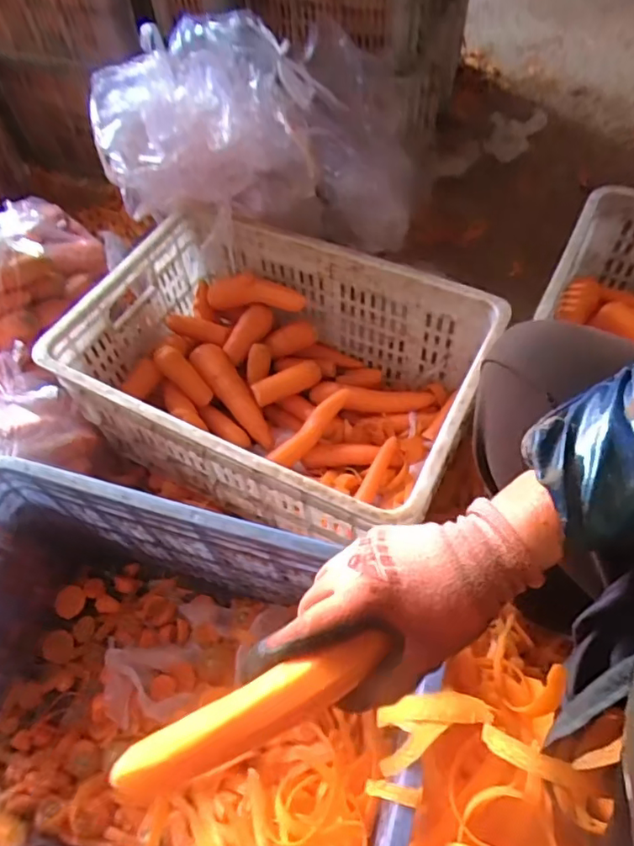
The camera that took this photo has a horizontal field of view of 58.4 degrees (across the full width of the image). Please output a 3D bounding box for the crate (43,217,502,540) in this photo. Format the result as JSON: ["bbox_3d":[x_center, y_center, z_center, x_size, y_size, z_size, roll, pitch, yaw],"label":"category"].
[{"bbox_3d":[-0.057,-0.057,0.825,0.526,0.238,0.364,24,60,18],"label":"crate"}]

